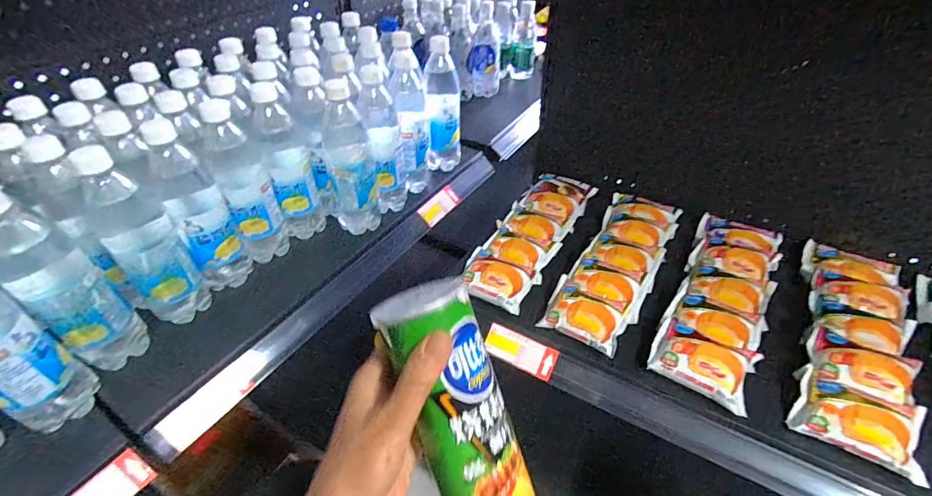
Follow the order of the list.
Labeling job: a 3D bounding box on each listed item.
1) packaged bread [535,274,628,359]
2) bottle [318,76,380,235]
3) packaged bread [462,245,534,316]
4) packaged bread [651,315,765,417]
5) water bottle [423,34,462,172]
[{"bbox_3d":[0.153,0.082,0.551,0.099,0.032,0.075,23,48,24],"label":"packaged bread"},{"bbox_3d":[-0.175,-0.129,0.637,0.070,0.224,0.074,-12,43,-12],"label":"bottle"},{"bbox_3d":[0.040,0.039,0.602,0.100,0.030,0.083,18,46,20],"label":"packaged bread"},{"bbox_3d":[0.274,0.127,0.494,0.107,0.035,0.073,26,49,27],"label":"packaged bread"},{"bbox_3d":[-0.042,-0.239,0.762,0.065,0.226,0.061,-2,42,-1],"label":"water bottle"}]

